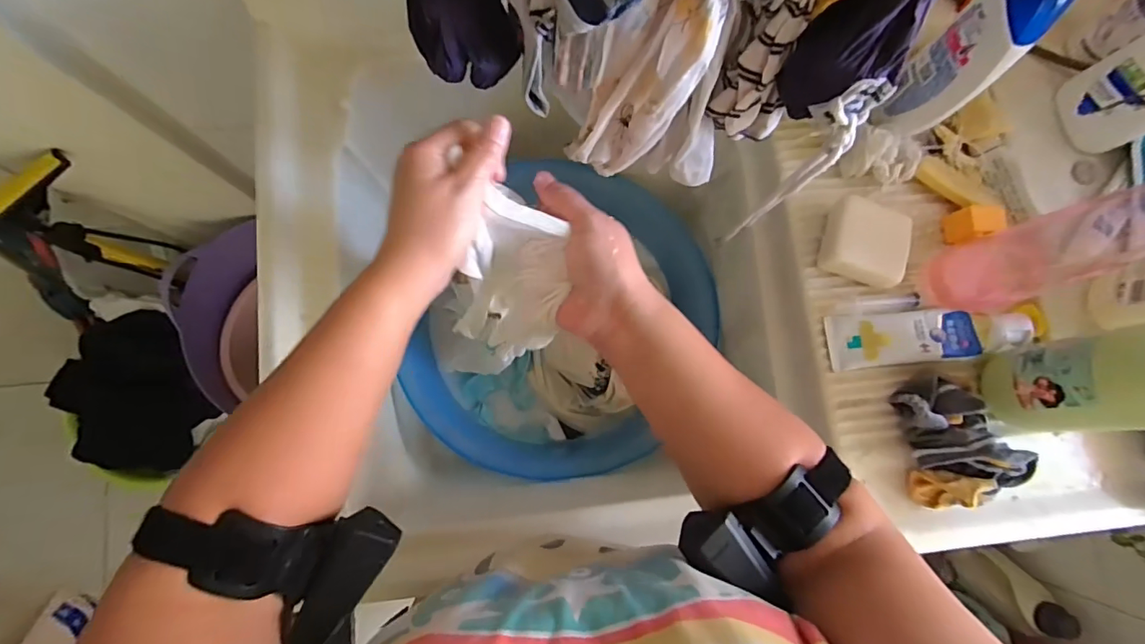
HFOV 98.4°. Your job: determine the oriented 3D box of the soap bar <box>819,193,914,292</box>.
[{"bbox_3d":[0.257,-0.070,0.429,0.063,0.021,0.071,21,81,-1],"label":"soap bar"}]

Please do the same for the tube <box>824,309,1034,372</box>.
[{"bbox_3d":[0.305,0.011,0.422,0.162,0.024,0.045,-4,83,-4],"label":"tube"}]

